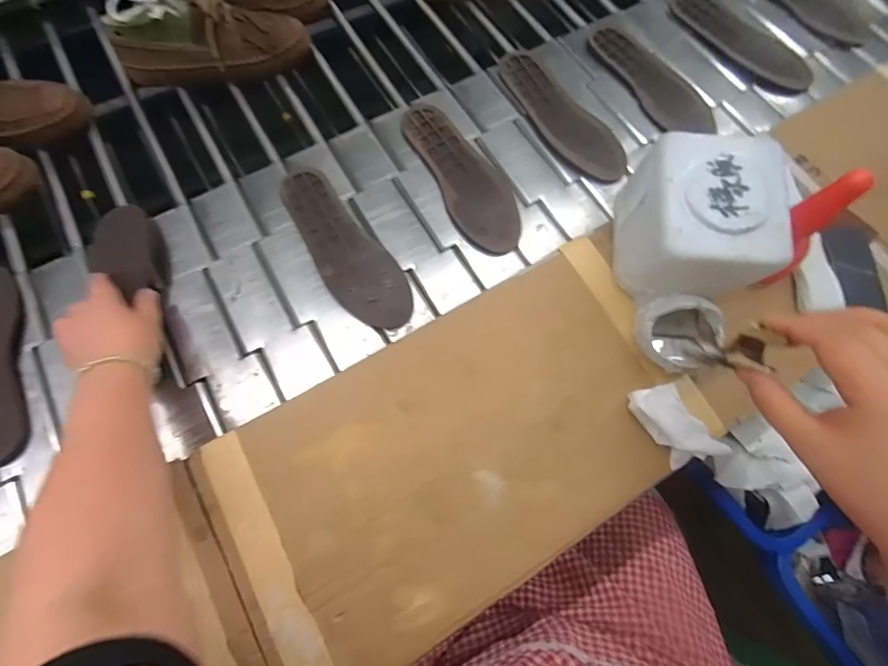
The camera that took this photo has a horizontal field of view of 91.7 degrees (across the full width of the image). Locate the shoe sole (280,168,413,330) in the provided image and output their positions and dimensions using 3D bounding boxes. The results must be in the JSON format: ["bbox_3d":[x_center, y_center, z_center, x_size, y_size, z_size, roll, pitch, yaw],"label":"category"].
[{"bbox_3d":[-0.123,-0.103,0.512,0.076,0.020,0.235,-35,66,-14],"label":"shoe sole"}]

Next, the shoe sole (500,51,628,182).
[{"bbox_3d":[0.160,-0.296,0.582,0.072,0.022,0.240,-28,65,-10],"label":"shoe sole"}]

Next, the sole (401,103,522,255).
[{"bbox_3d":[0.023,-0.205,0.551,0.078,0.019,0.236,-24,64,-8],"label":"sole"}]

